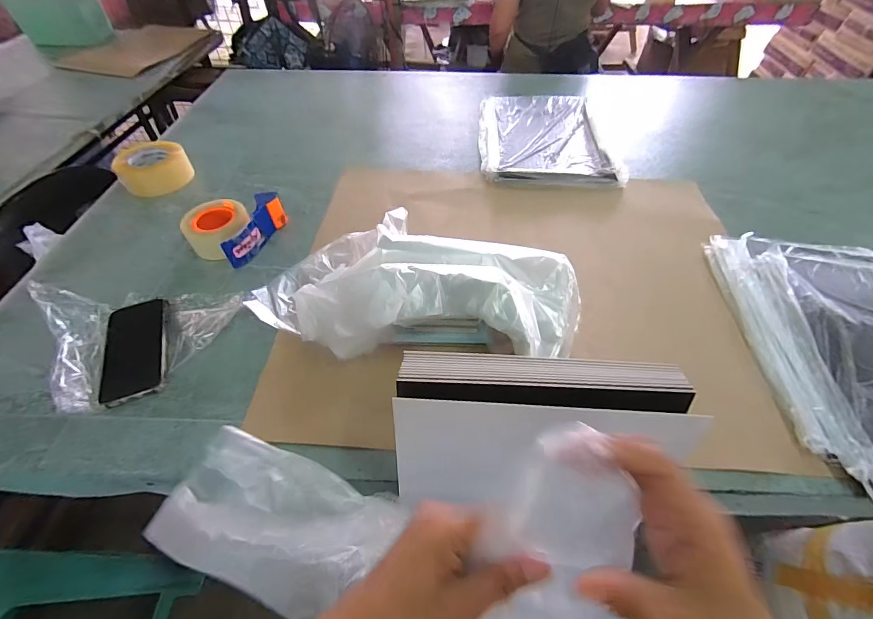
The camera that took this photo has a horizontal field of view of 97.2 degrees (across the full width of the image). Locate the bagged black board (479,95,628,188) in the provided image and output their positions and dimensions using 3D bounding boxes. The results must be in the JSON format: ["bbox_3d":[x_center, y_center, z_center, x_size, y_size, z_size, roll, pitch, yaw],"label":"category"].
[{"bbox_3d":[0.256,-0.422,0.931,0.306,0.039,0.406,1,51,0],"label":"bagged black board"}]

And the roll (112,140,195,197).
[{"bbox_3d":[-0.611,-0.310,0.836,0.134,0.063,0.135,0,51,0],"label":"roll"}]

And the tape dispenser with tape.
[{"bbox_3d":[-0.364,-0.154,0.693,0.127,0.059,0.148,18,53,14],"label":"tape dispenser with tape"}]

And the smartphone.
[{"bbox_3d":[-0.427,0.055,0.548,0.079,0.012,0.161,-16,53,-13],"label":"smartphone"}]

